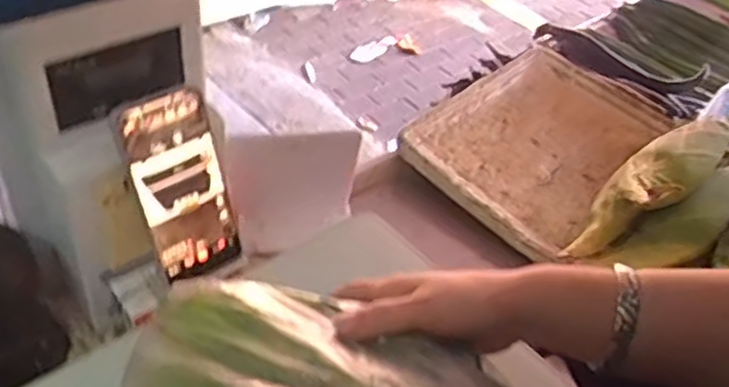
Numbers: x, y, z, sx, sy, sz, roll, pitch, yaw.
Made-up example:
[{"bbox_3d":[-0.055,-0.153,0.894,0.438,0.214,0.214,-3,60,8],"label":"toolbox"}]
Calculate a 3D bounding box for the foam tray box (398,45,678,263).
[{"bbox_3d":[0.258,-0.085,1.067,0.279,0.046,0.399,34,49,26],"label":"foam tray box"}]

